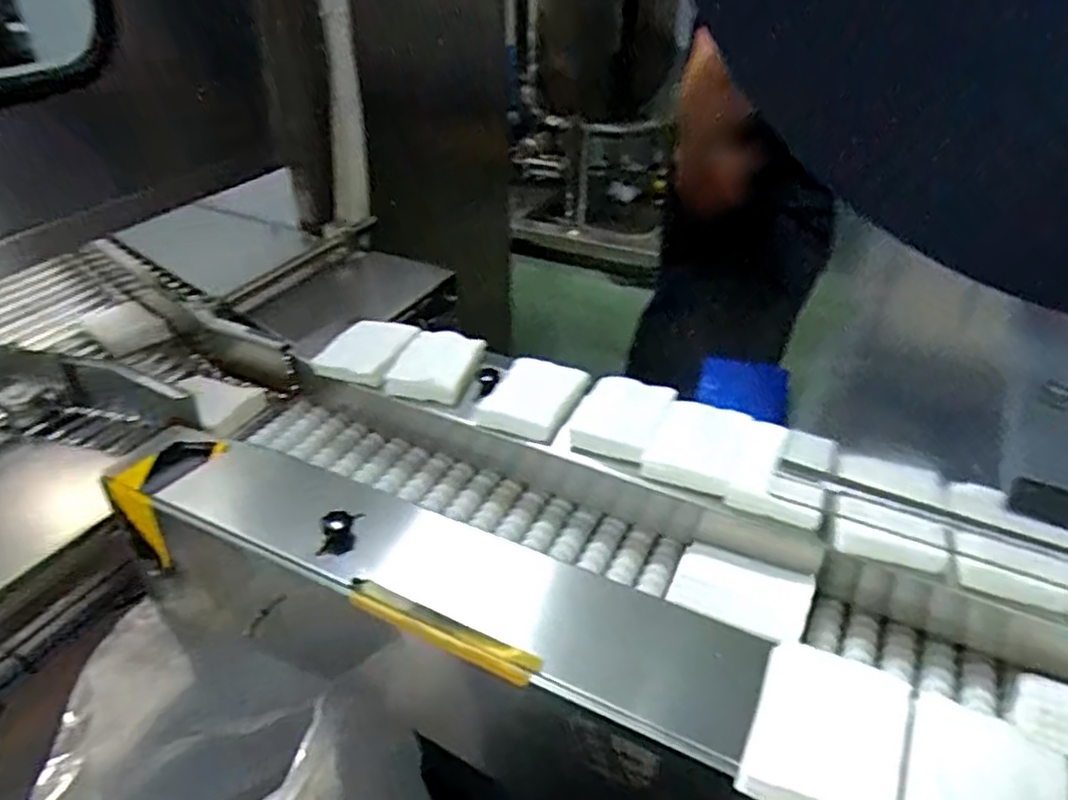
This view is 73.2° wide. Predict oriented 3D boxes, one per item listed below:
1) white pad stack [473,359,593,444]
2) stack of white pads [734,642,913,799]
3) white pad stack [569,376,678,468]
[{"bbox_3d":[-0.004,-0.002,0.679,0.084,0.025,0.085,14,38,18],"label":"white pad stack"},{"bbox_3d":[0.169,0.190,0.414,0.079,0.014,0.103,17,39,22],"label":"stack of white pads"},{"bbox_3d":[0.078,0.015,0.658,0.078,0.020,0.103,16,39,21],"label":"white pad stack"}]

